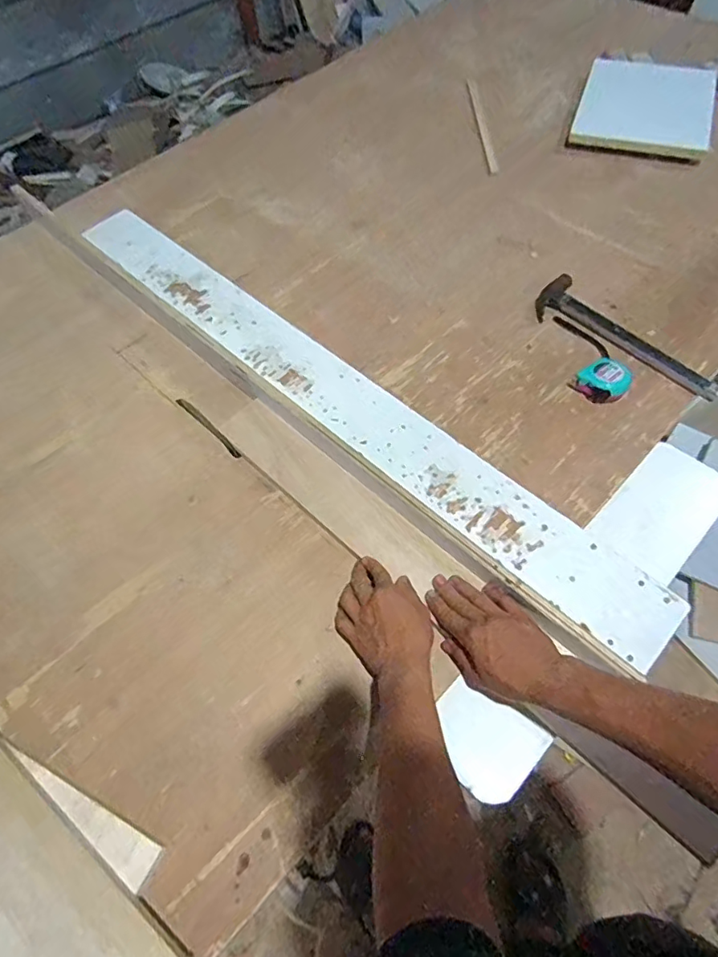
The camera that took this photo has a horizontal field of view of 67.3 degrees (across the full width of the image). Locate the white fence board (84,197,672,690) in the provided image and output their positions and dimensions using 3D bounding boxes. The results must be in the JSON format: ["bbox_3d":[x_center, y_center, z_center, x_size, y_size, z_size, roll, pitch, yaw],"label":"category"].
[{"bbox_3d":[-0.062,-0.145,0.820,1.131,0.039,0.135,39,69,23],"label":"white fence board"}]

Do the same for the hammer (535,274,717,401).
[{"bbox_3d":[0.420,-0.223,0.851,0.078,0.026,0.310,-38,64,-18],"label":"hammer"}]

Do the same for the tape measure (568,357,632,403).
[{"bbox_3d":[0.370,-0.150,0.813,0.070,0.030,0.064,38,68,22],"label":"tape measure"}]

